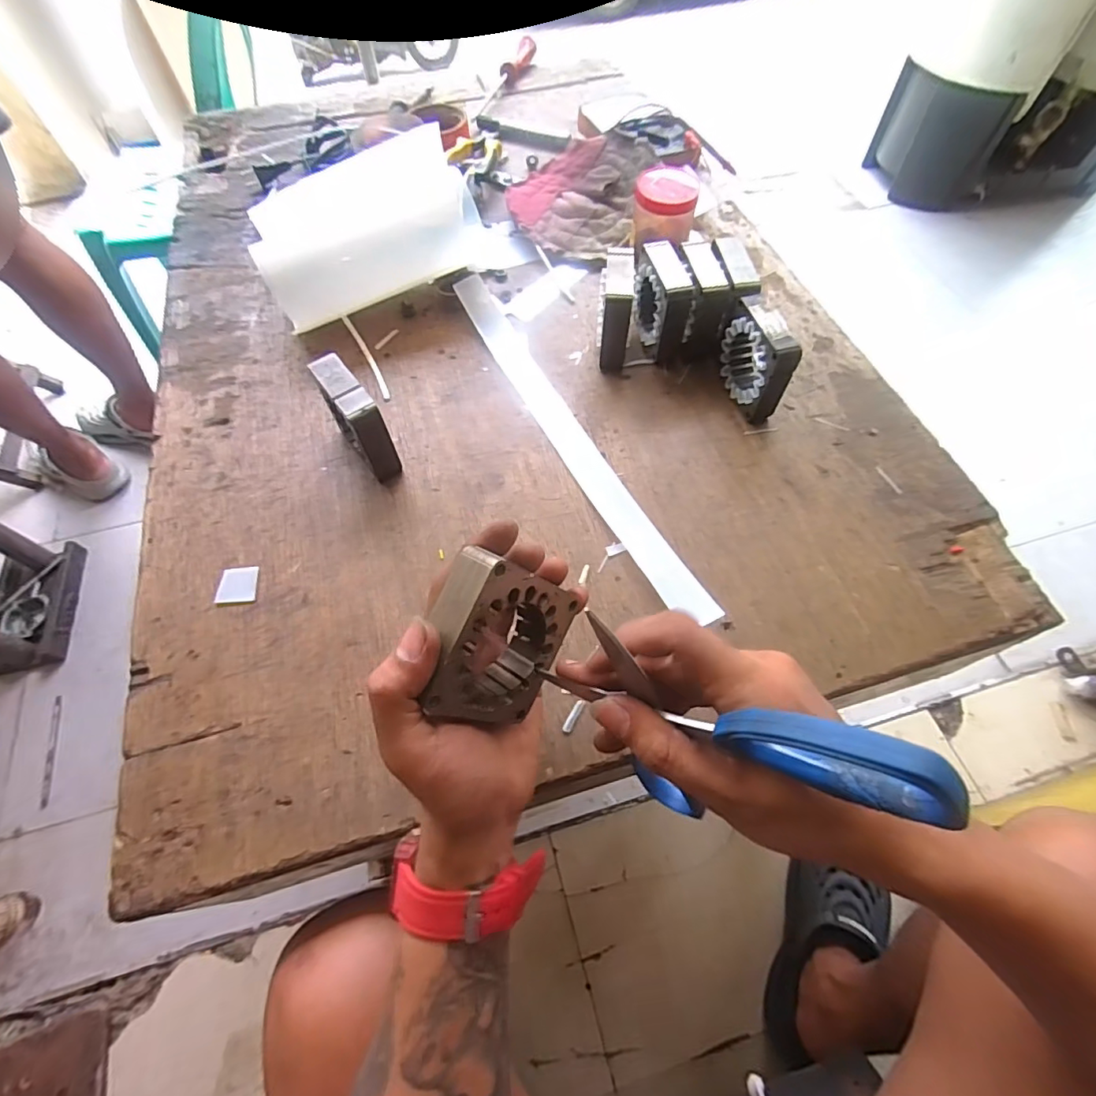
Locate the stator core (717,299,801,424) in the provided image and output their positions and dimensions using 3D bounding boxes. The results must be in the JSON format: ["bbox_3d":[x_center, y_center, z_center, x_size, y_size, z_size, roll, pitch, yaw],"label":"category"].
[{"bbox_3d":[0.170,-0.160,0.440,0.022,0.075,0.082,-13,62,-6],"label":"stator core"}]

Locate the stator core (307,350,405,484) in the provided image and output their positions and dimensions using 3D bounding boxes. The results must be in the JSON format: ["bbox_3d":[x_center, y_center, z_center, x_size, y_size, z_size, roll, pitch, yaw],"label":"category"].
[{"bbox_3d":[-0.150,-0.099,0.413,0.028,0.078,0.068,-31,65,-15],"label":"stator core"}]

